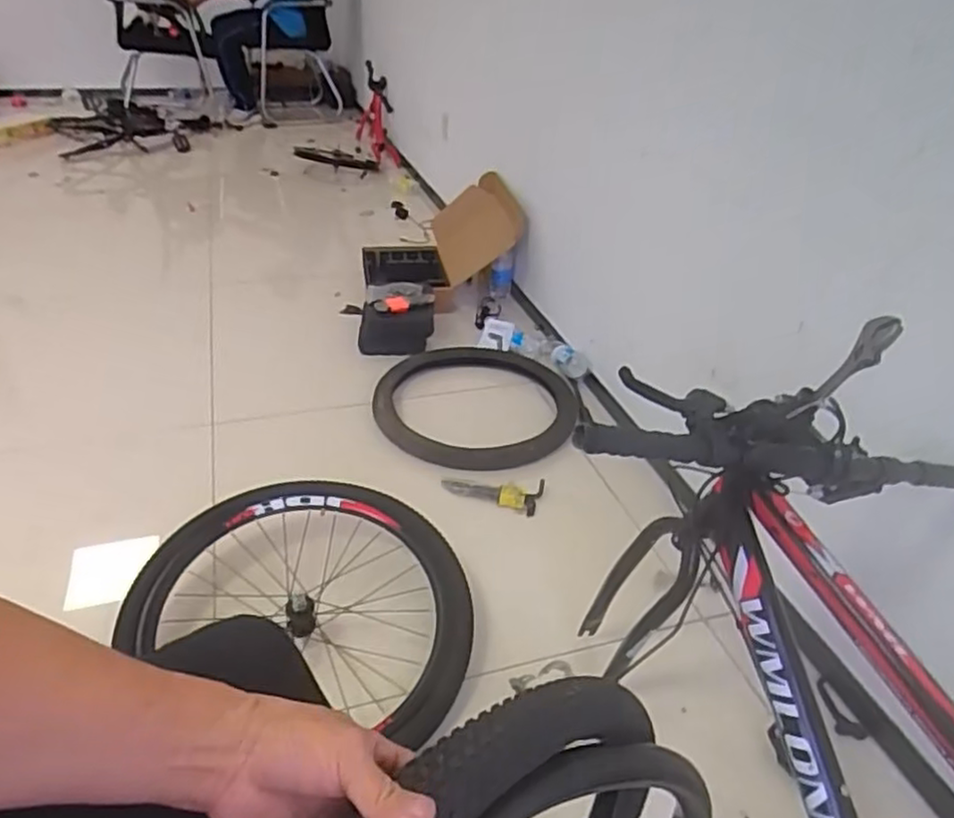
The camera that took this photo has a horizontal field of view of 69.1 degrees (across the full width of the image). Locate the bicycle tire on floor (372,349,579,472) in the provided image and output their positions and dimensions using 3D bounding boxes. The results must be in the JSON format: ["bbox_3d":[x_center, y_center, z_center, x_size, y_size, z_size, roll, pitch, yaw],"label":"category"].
[{"bbox_3d":[-0.001,-0.023,1.693,0.487,0.072,0.482,8,44,1],"label":"bicycle tire on floor"}]

